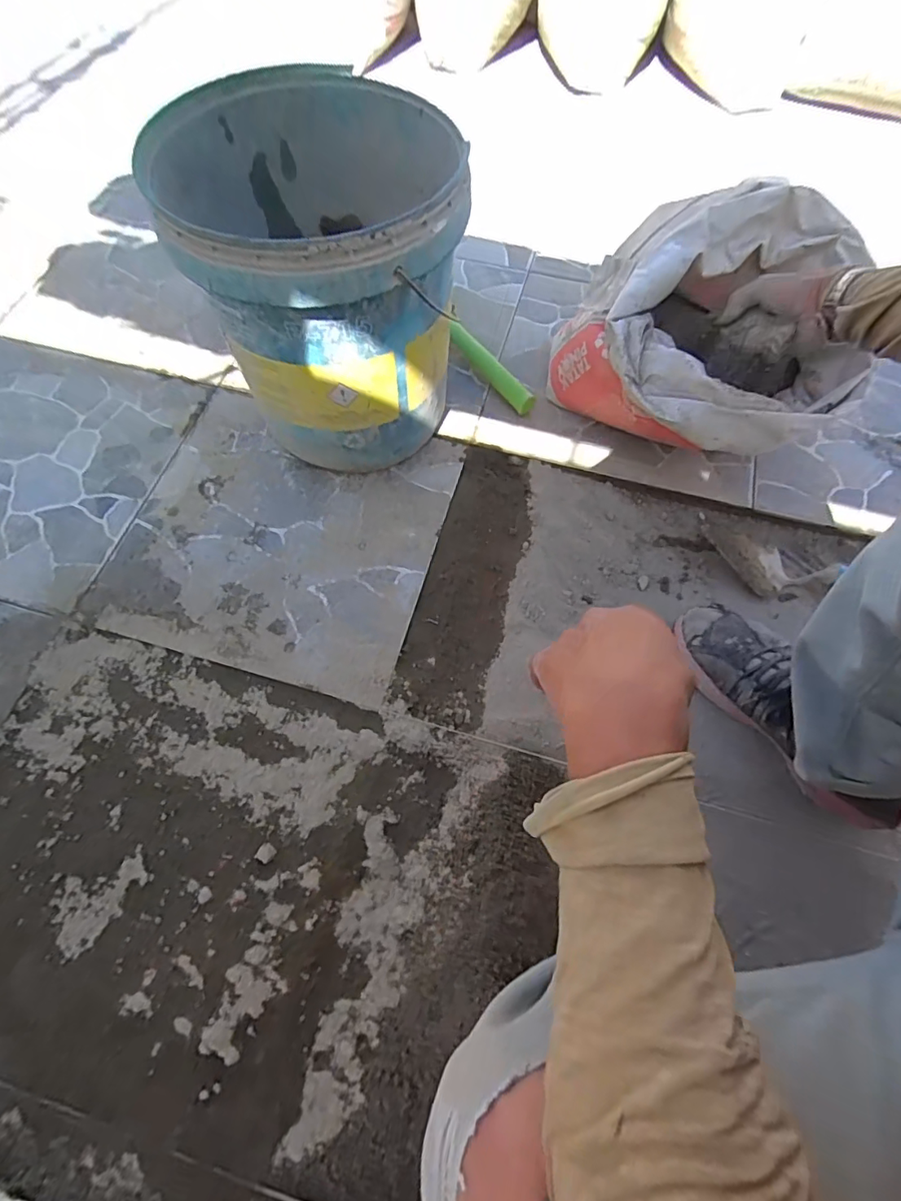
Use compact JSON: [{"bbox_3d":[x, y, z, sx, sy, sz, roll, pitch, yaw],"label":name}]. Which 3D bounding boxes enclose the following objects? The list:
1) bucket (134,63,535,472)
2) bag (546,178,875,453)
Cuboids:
[{"bbox_3d":[-0.139,-0.378,0.630,0.308,0.317,0.305,0,71,0],"label":"bucket"},{"bbox_3d":[0.317,-0.328,0.654,0.341,0.225,0.269,26,69,10],"label":"bag"}]

